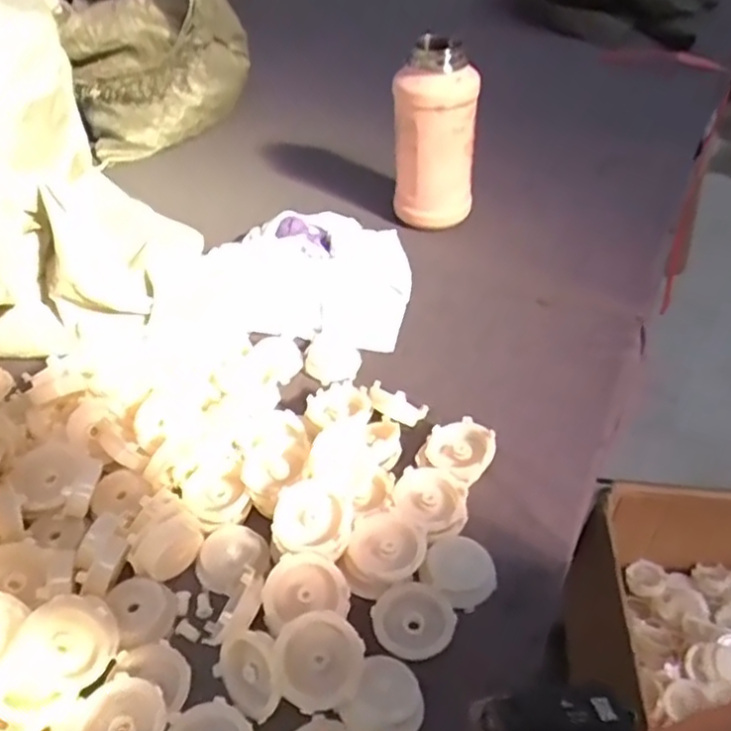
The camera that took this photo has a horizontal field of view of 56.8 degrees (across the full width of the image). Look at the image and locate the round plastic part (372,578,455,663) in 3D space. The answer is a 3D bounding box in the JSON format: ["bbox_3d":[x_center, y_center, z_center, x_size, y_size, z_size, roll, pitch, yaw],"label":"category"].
[{"bbox_3d":[0.034,0.174,0.462,0.054,0.017,0.053,-1,42,1],"label":"round plastic part"}]

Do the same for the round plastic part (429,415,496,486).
[{"bbox_3d":[0.078,0.068,0.558,0.055,0.023,0.046,33,52,32],"label":"round plastic part"}]

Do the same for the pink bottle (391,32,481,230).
[{"bbox_3d":[0.084,-0.273,0.811,0.100,0.200,0.092,-1,42,2],"label":"pink bottle"}]

